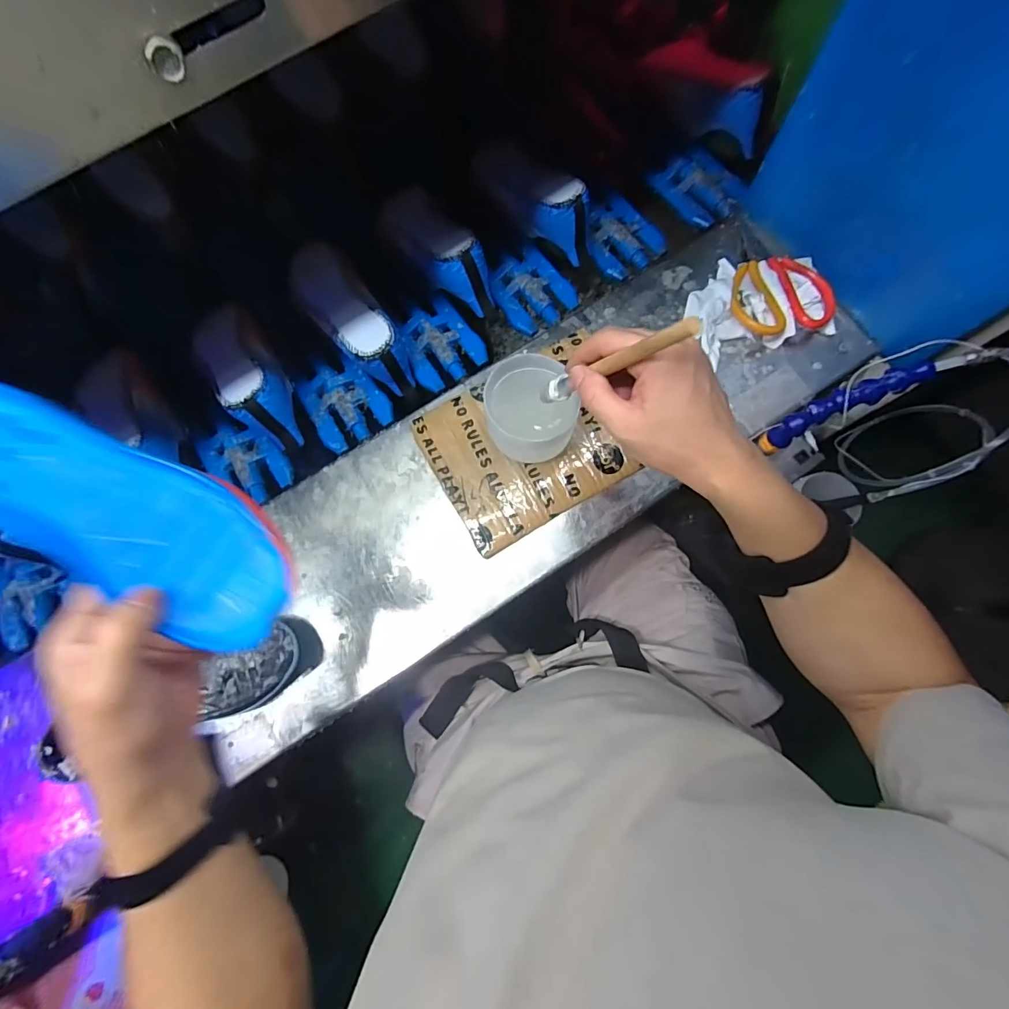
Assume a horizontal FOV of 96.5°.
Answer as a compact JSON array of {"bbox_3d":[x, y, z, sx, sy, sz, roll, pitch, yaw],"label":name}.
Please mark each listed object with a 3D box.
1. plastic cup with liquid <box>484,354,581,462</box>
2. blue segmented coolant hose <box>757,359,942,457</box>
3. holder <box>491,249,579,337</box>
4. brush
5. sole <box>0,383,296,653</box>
[{"bbox_3d":[0.030,-0.099,0.466,0.092,0.061,0.094,-1,82,4],"label":"plastic cup with liquid"},{"bbox_3d":[0.322,-0.094,0.438,0.147,0.036,0.027,-31,78,39],"label":"blue segmented coolant hose"},{"bbox_3d":[0.037,-0.284,0.592,0.093,0.026,0.115,-26,81,0],"label":"holder"},{"bbox_3d":[0.069,-0.095,0.315,0.012,0.177,0.015,24,83,-19],"label":"brush"},{"bbox_3d":[-0.243,0.000,0.266,0.244,0.030,0.083,31,85,-12],"label":"sole"}]

